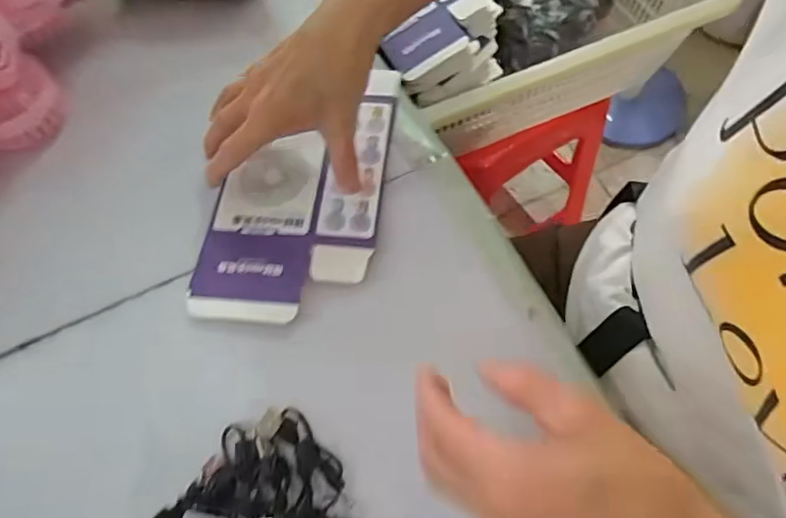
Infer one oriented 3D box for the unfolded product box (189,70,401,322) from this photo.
[{"bbox_3d":[-0.067,-0.056,0.395,0.119,0.007,0.212,6,66,4],"label":"unfolded product box"}]

